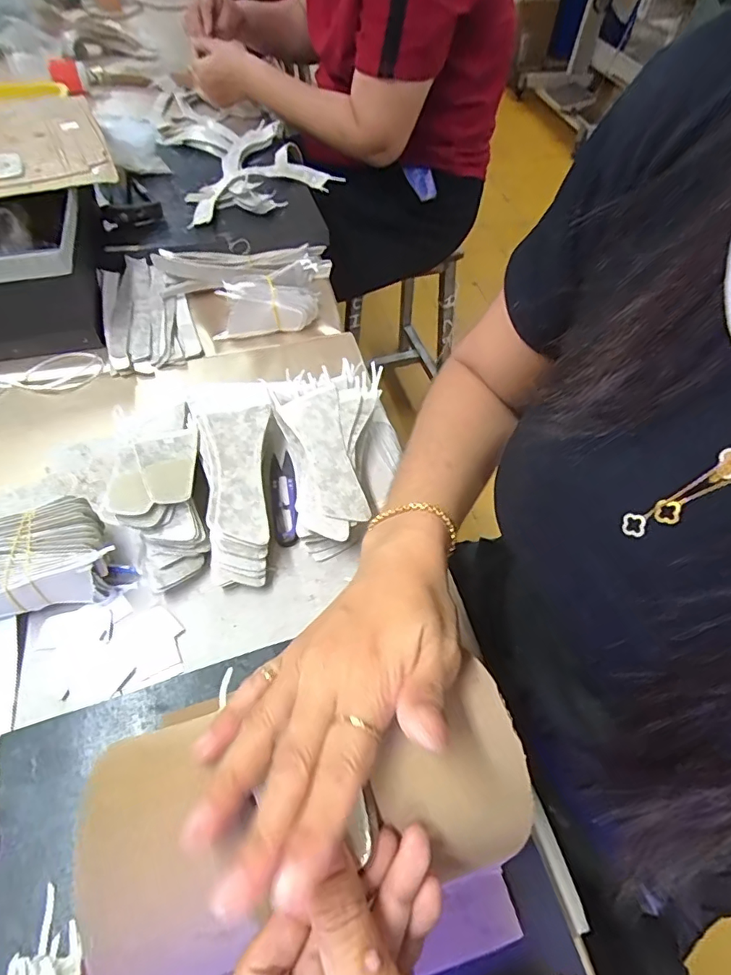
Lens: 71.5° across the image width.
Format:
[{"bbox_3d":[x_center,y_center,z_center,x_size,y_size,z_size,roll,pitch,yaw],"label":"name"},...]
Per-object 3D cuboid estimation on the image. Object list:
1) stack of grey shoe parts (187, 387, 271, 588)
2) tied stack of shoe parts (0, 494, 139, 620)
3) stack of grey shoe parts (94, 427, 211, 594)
[{"bbox_3d":[-0.108,-0.003,0.446,0.068,0.044,0.179,-11,57,-10],"label":"stack of grey shoe parts"},{"bbox_3d":[-0.247,0.056,0.390,0.105,0.057,0.076,-23,59,-18],"label":"tied stack of shoe parts"},{"bbox_3d":[-0.173,0.009,0.426,0.073,0.057,0.148,-11,57,-10],"label":"stack of grey shoe parts"}]

